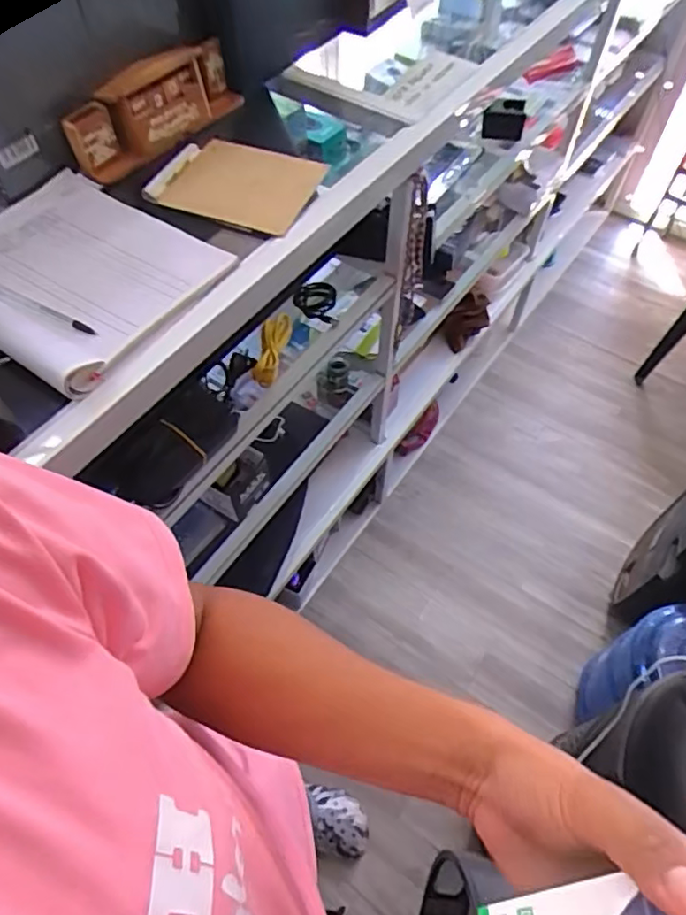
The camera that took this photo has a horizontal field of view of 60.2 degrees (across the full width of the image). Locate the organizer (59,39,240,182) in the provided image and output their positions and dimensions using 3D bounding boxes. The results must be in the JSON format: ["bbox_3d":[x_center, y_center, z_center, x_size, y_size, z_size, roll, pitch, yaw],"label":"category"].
[{"bbox_3d":[-0.191,-0.370,0.623,0.037,0.079,0.200,37,65,21],"label":"organizer"}]

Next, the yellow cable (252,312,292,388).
[{"bbox_3d":[-0.100,-0.156,0.842,0.044,0.035,0.114,3,58,2],"label":"yellow cable"}]

